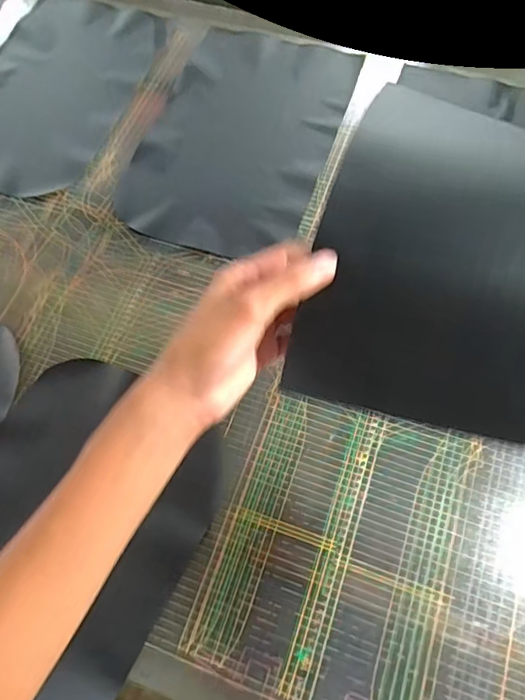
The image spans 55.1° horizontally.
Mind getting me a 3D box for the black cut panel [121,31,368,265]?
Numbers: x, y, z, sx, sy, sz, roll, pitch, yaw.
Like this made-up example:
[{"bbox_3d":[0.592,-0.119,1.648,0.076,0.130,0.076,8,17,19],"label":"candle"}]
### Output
[{"bbox_3d":[-0.040,-0.393,0.931,0.321,0.035,0.514,19,68,2],"label":"black cut panel"}]

